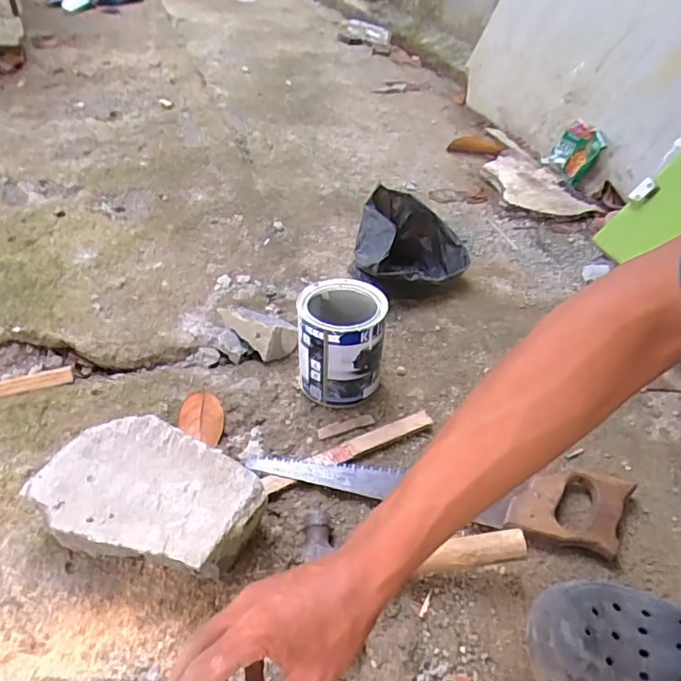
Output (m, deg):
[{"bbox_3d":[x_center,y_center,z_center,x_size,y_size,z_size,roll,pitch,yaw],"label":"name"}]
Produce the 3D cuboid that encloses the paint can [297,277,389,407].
[{"bbox_3d":[-0.002,0.005,0.684,0.103,0.134,0.108,3,43,-3],"label":"paint can"}]

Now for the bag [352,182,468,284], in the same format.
[{"bbox_3d":[0.118,-0.146,0.875,0.184,0.118,0.167,11,44,6],"label":"bag"}]

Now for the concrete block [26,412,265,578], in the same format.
[{"bbox_3d":[-0.186,0.166,0.527,0.200,0.077,0.142,21,46,16],"label":"concrete block"}]

